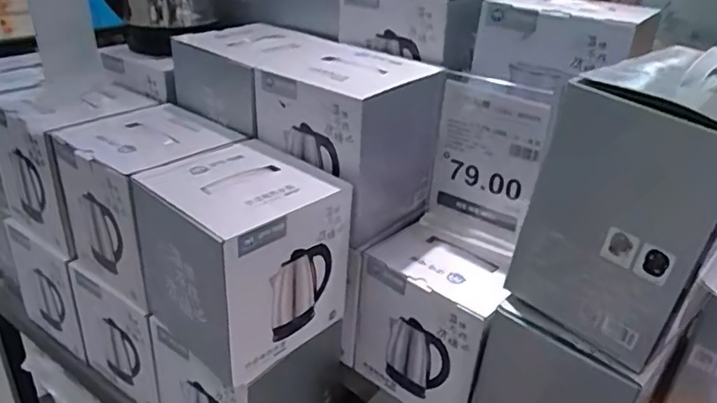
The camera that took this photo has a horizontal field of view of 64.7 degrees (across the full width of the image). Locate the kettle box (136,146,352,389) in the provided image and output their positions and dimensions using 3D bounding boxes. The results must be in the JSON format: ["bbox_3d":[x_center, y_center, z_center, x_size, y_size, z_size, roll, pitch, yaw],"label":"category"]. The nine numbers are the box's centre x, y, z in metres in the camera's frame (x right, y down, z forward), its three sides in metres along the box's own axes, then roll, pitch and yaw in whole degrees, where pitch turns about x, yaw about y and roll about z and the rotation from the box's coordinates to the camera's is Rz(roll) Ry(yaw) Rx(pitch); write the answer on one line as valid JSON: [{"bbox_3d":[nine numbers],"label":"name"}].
[{"bbox_3d":[-0.146,0.062,0.705,0.187,0.205,0.183,26,35,34],"label":"kettle box"}]

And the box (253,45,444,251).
[{"bbox_3d":[-0.019,-0.082,0.774,0.186,0.204,0.162,26,35,34],"label":"box"}]

